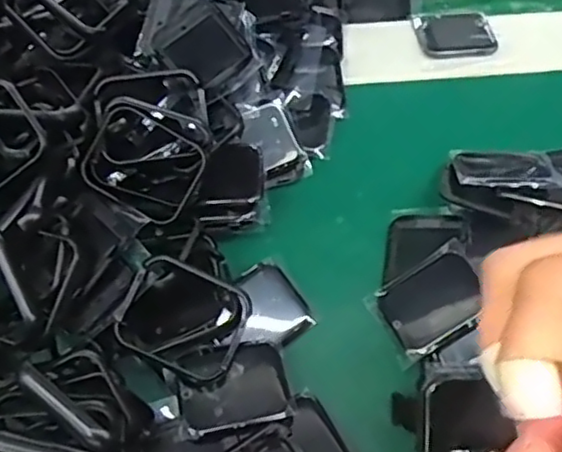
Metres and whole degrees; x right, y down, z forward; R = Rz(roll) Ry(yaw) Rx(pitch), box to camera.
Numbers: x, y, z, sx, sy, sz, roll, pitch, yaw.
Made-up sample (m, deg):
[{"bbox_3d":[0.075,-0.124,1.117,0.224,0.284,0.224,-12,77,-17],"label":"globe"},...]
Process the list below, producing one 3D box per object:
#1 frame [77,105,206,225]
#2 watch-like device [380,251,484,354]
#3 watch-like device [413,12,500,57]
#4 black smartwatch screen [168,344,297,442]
[{"bbox_3d":[-0.054,-0.025,0.249,0.045,0.008,0.036,30,87,4],"label":"frame"},{"bbox_3d":[0.060,0.029,0.252,0.038,0.004,0.030,-34,53,9],"label":"watch-like device"},{"bbox_3d":[0.093,-0.099,0.334,0.044,0.004,0.030,-6,60,-6],"label":"watch-like device"},{"bbox_3d":[-0.018,0.059,0.233,0.040,0.007,0.029,-9,60,-8],"label":"black smartwatch screen"}]

